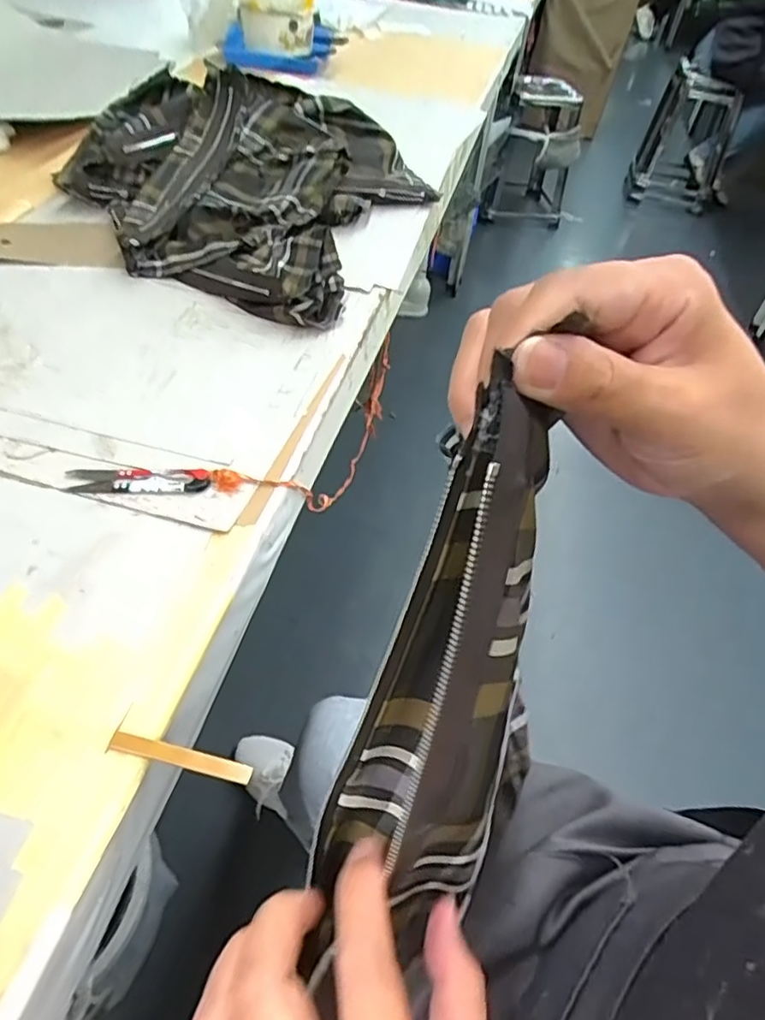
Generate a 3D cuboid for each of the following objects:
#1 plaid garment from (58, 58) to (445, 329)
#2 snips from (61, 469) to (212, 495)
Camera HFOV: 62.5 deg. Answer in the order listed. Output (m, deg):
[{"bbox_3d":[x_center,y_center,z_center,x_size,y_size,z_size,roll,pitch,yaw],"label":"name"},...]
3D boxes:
[{"bbox_3d":[-0.162,-0.412,0.762,0.405,0.113,0.381,23,49,14],"label":"plaid garment"},{"bbox_3d":[-0.184,-0.023,0.474,0.104,0.008,0.025,0,48,-6],"label":"snips"}]

